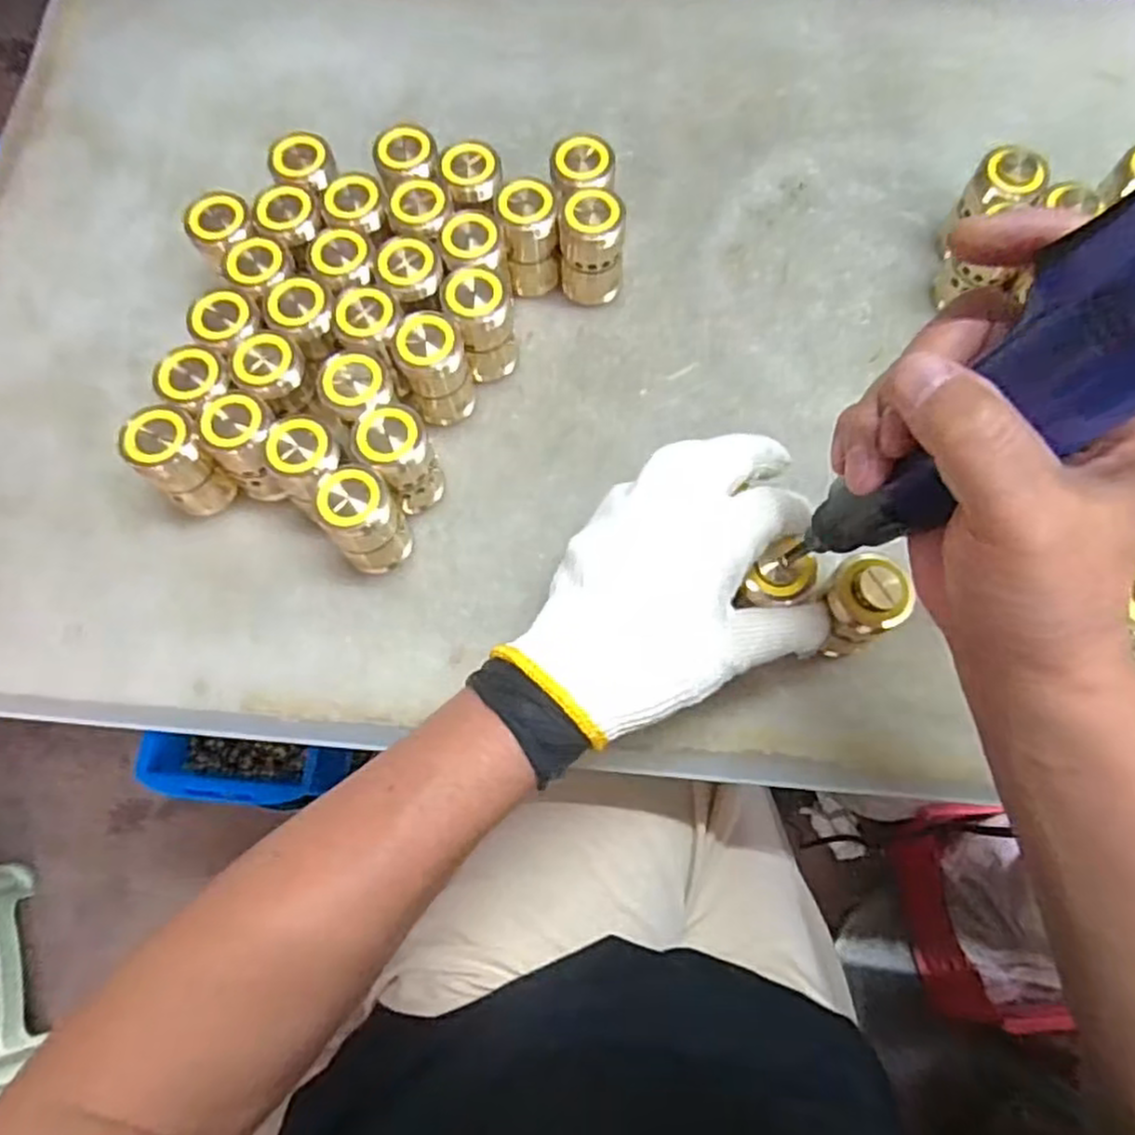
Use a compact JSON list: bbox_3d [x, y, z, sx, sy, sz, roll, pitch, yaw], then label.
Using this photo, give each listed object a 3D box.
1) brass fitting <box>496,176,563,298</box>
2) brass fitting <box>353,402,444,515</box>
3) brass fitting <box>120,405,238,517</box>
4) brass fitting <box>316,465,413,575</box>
[{"bbox_3d":[-0.023,-0.203,0.456,0.033,0.064,0.032,-13,72,-3],"label":"brass fitting"},{"bbox_3d":[-0.090,-0.057,0.406,0.035,0.069,0.034,-24,73,-6],"label":"brass fitting"},{"bbox_3d":[-0.213,-0.058,0.409,0.035,0.062,0.036,0,72,1],"label":"brass fitting"},{"bbox_3d":[-0.110,-0.027,0.398,0.035,0.067,0.040,-34,75,-9],"label":"brass fitting"}]

